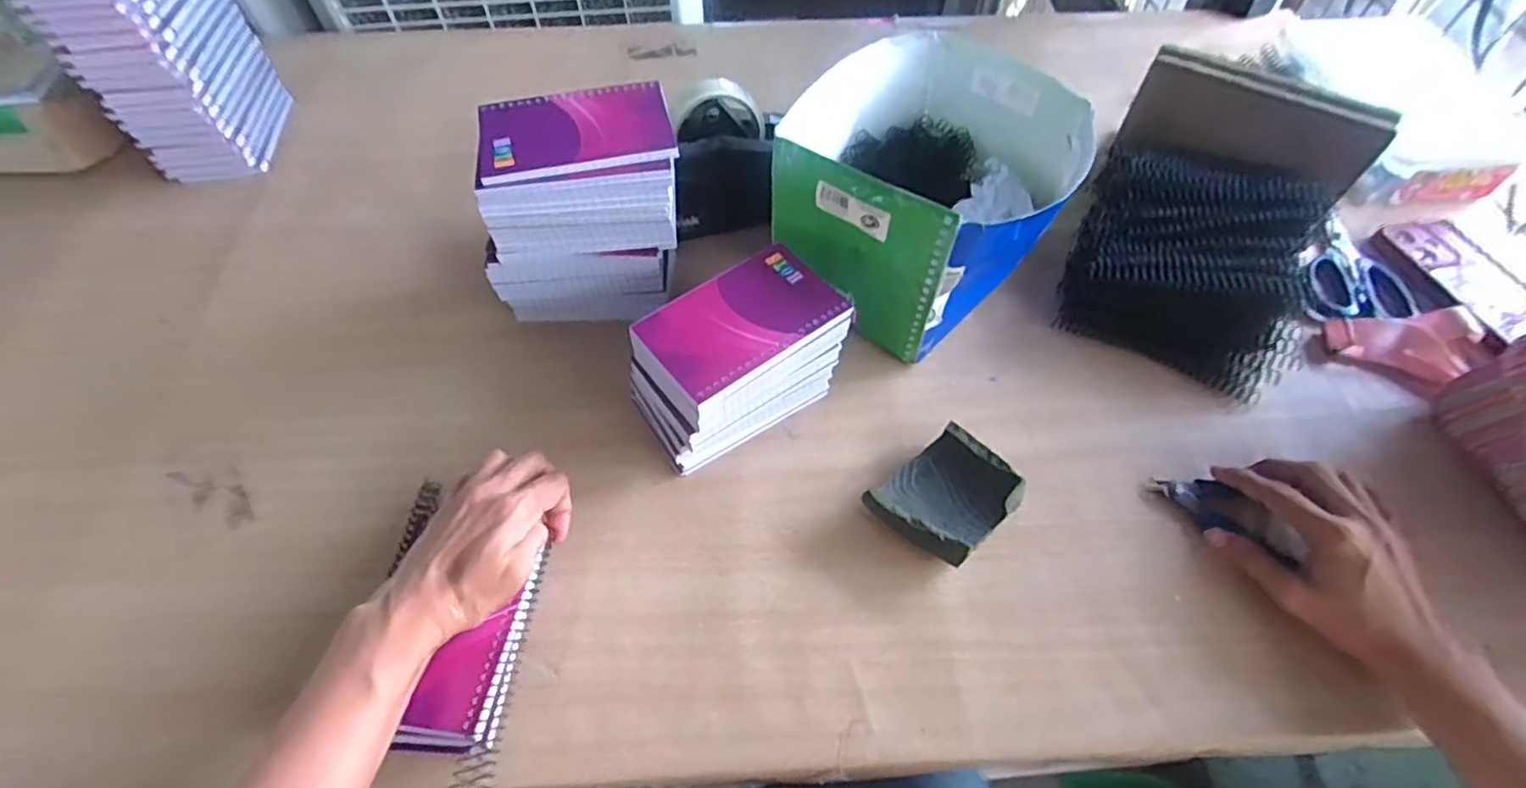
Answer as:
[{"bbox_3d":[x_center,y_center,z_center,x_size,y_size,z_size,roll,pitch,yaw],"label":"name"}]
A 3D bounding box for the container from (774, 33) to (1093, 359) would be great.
[{"bbox_3d":[0.136,-0.170,0.558,0.205,0.147,0.243,31,62,19],"label":"container"}]

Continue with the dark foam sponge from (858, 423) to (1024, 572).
[{"bbox_3d":[0.124,0.071,0.451,0.089,0.033,0.070,-37,64,-21],"label":"dark foam sponge"}]

